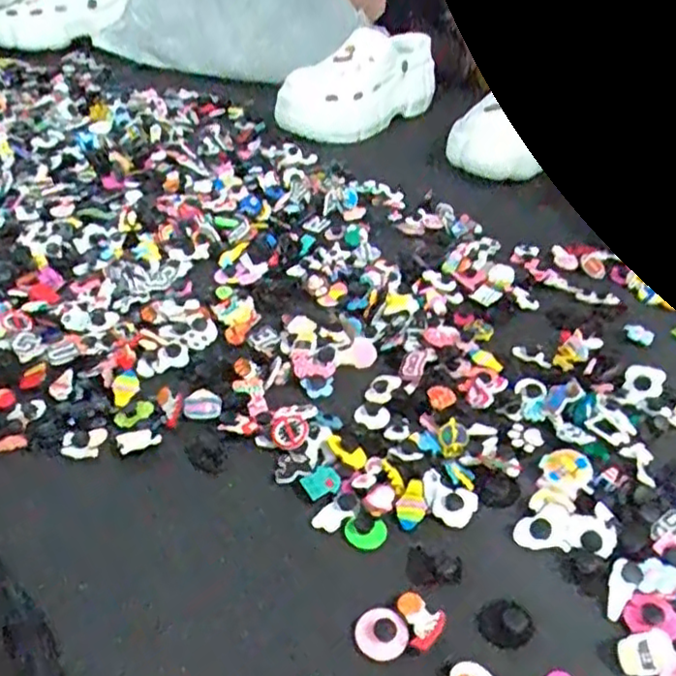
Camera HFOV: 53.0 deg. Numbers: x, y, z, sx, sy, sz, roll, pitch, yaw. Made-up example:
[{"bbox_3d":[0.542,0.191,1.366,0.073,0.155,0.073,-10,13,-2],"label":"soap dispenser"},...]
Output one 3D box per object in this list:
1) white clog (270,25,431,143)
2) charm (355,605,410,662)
[{"bbox_3d":[0.031,-0.345,0.913,0.233,0.104,0.096,-29,47,-35],"label":"white clog"},{"bbox_3d":[0.022,0.150,0.344,0.025,0.007,0.026,2,37,-1],"label":"charm"}]

